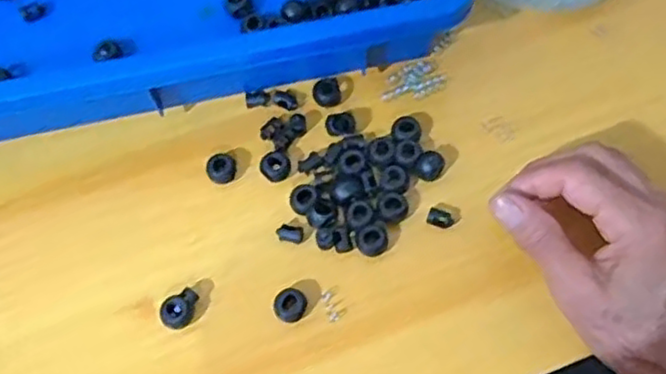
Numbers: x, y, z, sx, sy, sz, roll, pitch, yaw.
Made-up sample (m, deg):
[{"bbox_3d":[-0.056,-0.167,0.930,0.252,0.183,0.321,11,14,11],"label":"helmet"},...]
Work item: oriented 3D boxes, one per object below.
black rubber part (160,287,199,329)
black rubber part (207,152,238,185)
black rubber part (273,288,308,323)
[{"bbox_3d":[-0.079,0.063,0.355,0.015,0.012,0.021,37,72,16],"label":"black rubber part"},{"bbox_3d":[-0.062,-0.010,0.381,0.015,0.011,0.017,27,70,13],"label":"black rubber part"},{"bbox_3d":[-0.022,0.061,0.352,0.017,0.010,0.016,-1,66,1],"label":"black rubber part"}]

